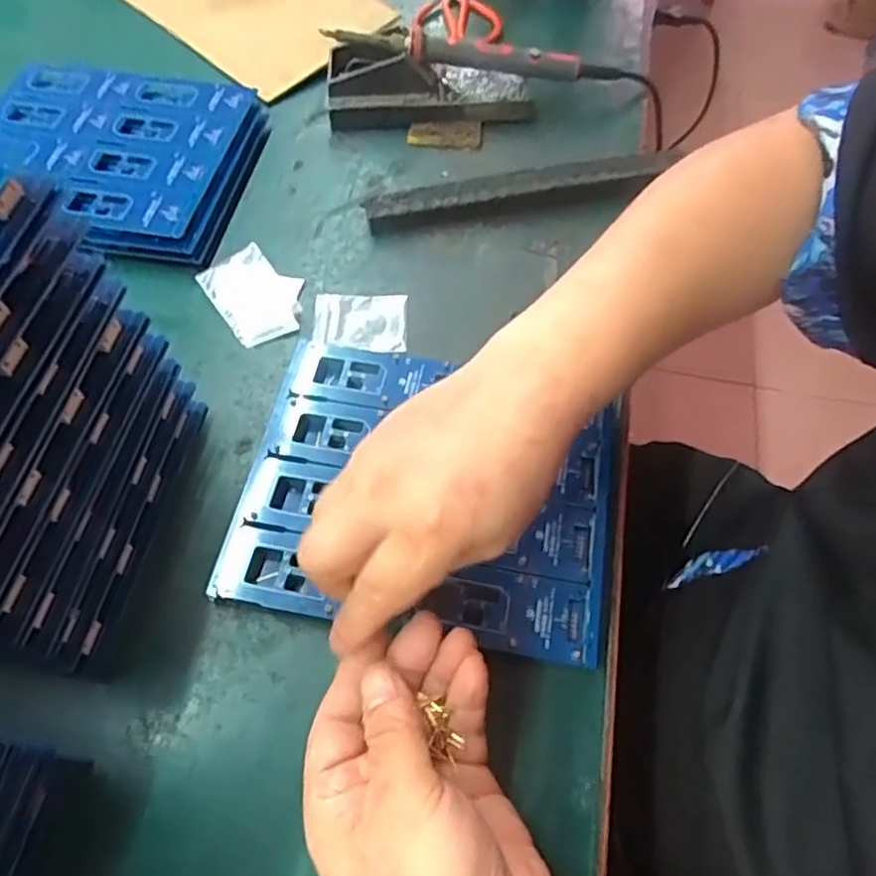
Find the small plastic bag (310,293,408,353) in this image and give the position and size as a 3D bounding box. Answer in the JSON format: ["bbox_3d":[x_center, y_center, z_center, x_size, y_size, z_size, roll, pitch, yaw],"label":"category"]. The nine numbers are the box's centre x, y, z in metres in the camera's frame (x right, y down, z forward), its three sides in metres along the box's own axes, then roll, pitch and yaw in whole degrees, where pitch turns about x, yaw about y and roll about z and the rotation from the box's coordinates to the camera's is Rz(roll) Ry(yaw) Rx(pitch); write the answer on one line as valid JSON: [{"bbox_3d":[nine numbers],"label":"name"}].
[{"bbox_3d":[-0.050,-0.076,0.436,0.060,0.006,0.044,0,59,-1],"label":"small plastic bag"}]

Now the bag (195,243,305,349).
[{"bbox_3d":[-0.117,-0.096,0.439,0.054,0.014,0.068,-33,65,-19],"label":"bag"}]

